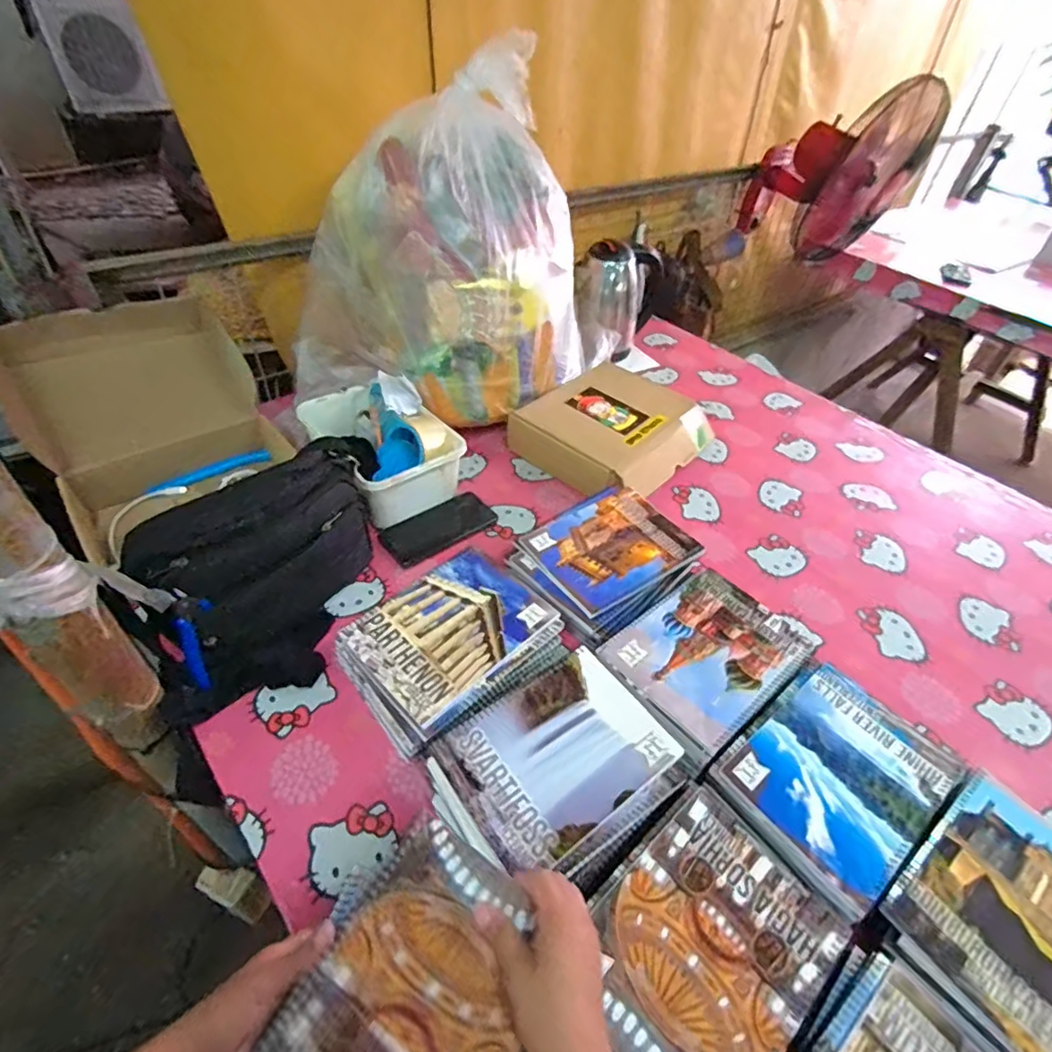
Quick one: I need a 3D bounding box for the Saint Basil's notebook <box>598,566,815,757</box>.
[{"bbox_3d":[0.203,0.137,0.624,0.195,0.008,0.152,-29,54,-29],"label":"Saint Basil's notebook"}]

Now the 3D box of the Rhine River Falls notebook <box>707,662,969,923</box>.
[{"bbox_3d":[0.301,0.235,0.540,0.202,0.011,0.157,-29,54,-30],"label":"Rhine River Falls notebook"}]

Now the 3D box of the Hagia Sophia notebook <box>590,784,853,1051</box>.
[{"bbox_3d":[0.140,0.327,0.438,0.199,0.008,0.147,-30,55,-31],"label":"Hagia Sophia notebook"}]

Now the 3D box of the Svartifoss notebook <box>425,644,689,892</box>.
[{"bbox_3d":[0.029,0.221,0.529,0.206,0.012,0.176,-27,53,-28],"label":"Svartifoss notebook"}]

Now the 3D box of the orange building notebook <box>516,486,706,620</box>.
[{"bbox_3d":[0.108,0.022,0.727,0.194,0.007,0.158,-24,52,-26],"label":"orange building notebook"}]

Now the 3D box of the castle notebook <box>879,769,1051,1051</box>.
[{"bbox_3d":[0.415,0.316,0.465,0.189,0.007,0.148,-24,52,-27],"label":"castle notebook"}]

